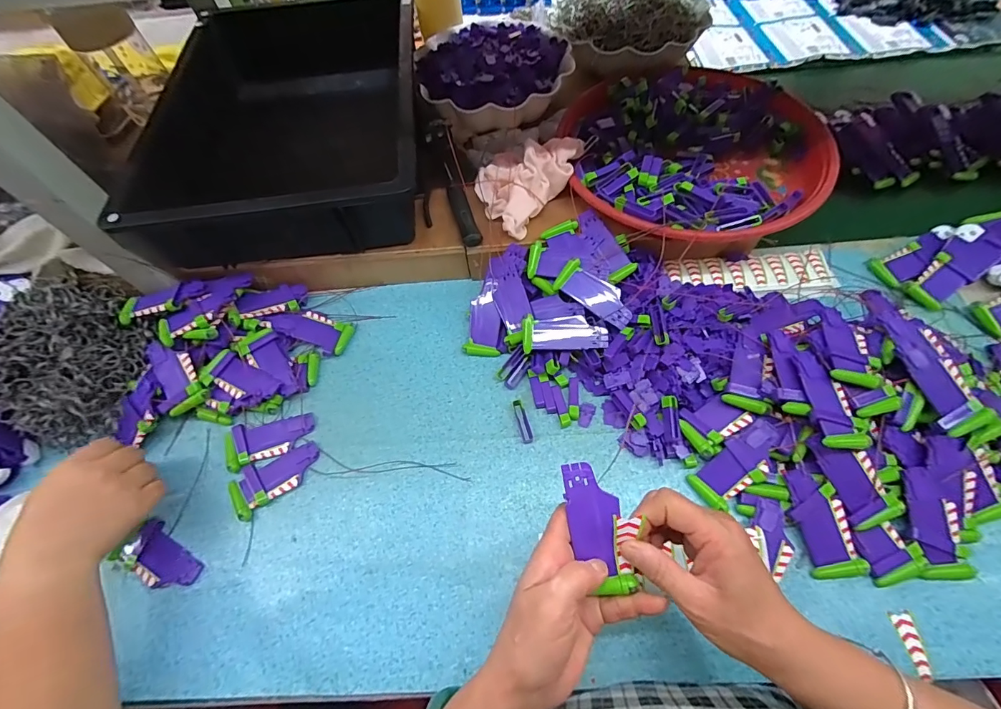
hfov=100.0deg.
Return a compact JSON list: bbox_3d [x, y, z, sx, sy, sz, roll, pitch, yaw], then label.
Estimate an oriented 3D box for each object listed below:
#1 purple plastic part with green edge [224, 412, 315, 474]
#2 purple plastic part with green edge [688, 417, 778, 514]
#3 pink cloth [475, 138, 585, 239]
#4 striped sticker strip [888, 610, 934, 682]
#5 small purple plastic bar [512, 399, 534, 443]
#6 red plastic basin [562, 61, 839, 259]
[{"bbox_3d":[-0.244,0.092,0.446,0.087,0.012,0.047,-12,61,-2],"label":"purple plastic part with green edge"},{"bbox_3d":[0.223,0.102,0.391,0.041,0.010,0.089,43,101,23],"label":"purple plastic part with green edge"},{"bbox_3d":[0.027,-0.212,0.498,0.094,0.055,0.134,36,70,21],"label":"pink cloth"},{"bbox_3d":[0.333,0.234,0.338,0.016,0.004,0.046,-8,60,9],"label":"striped sticker strip"},{"bbox_3d":[0.024,0.070,0.443,0.012,0.007,0.046,-15,61,-4],"label":"small purple plastic bar"},{"bbox_3d":[0.235,-0.241,0.527,0.300,0.077,0.300,-6,61,1],"label":"red plastic basin"}]

